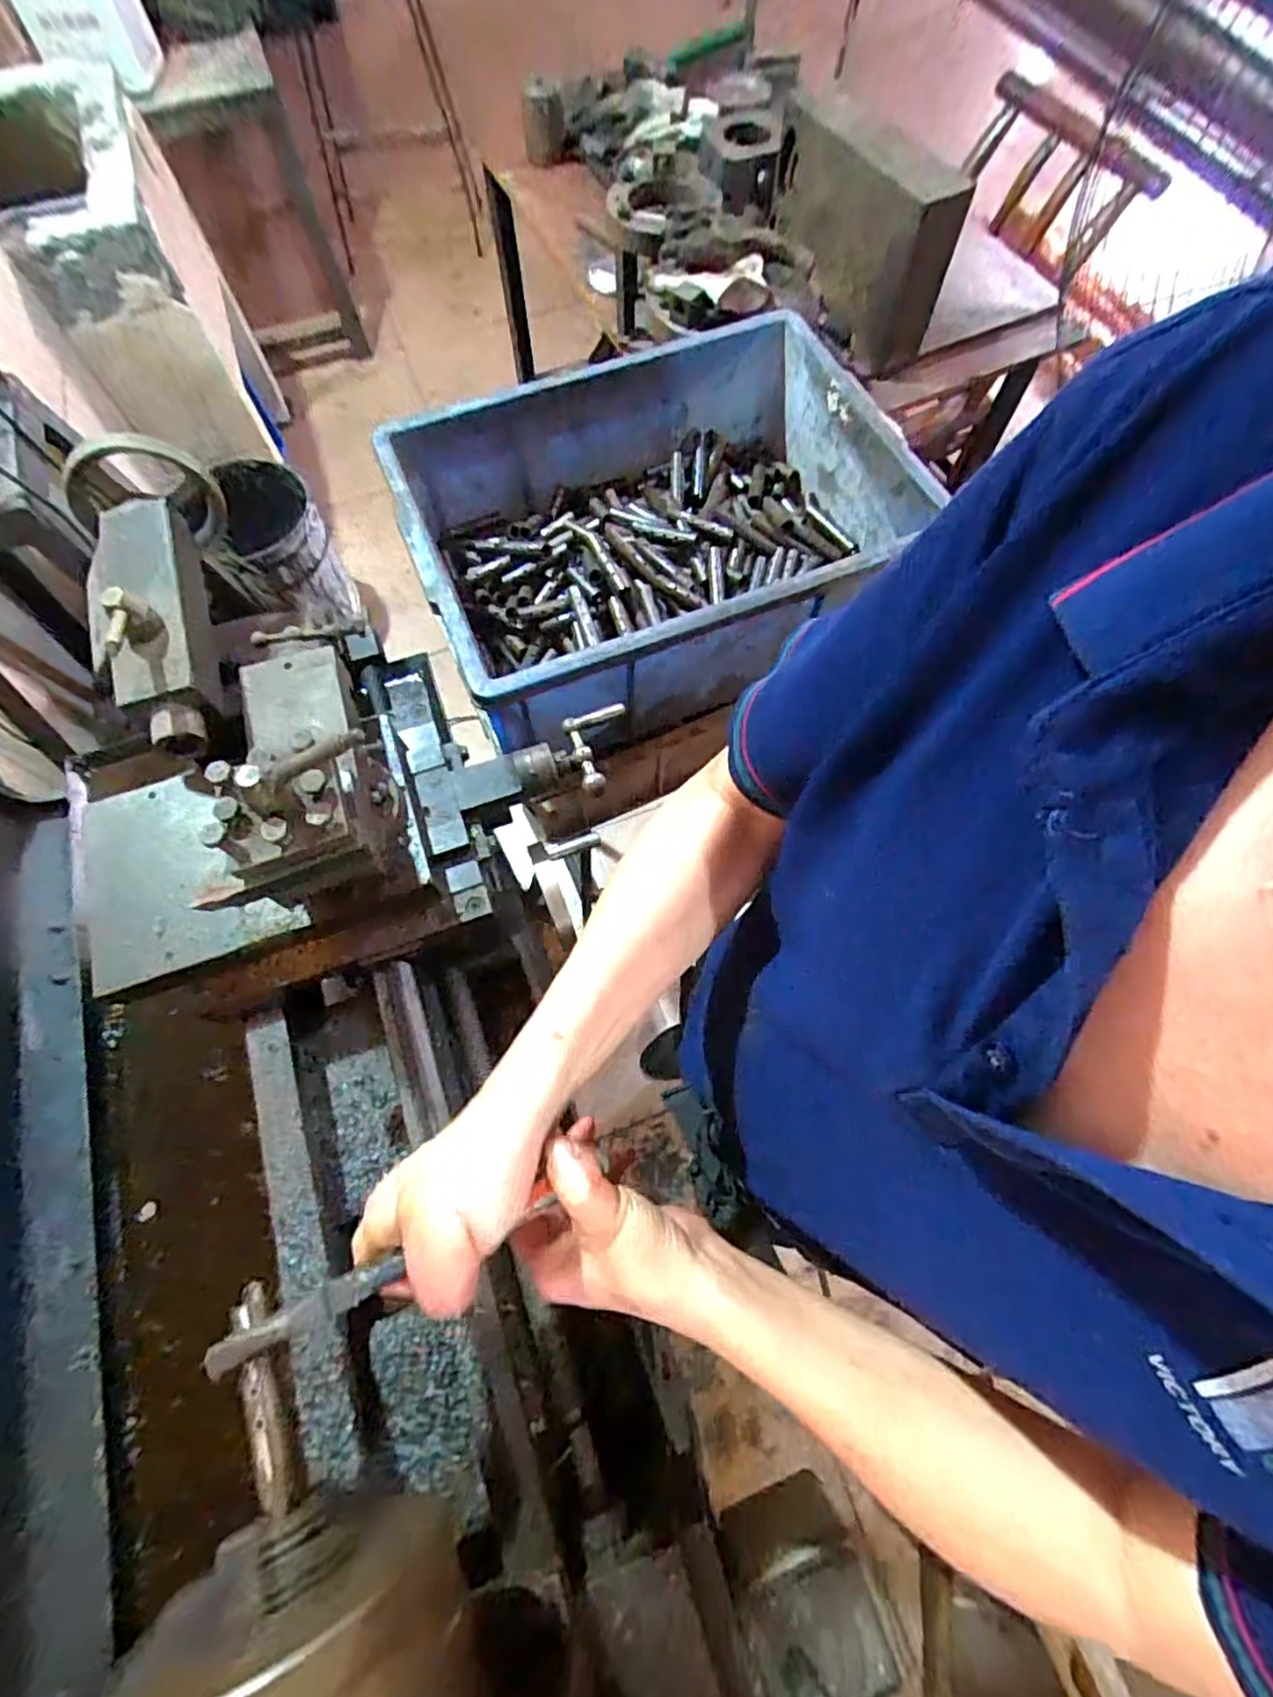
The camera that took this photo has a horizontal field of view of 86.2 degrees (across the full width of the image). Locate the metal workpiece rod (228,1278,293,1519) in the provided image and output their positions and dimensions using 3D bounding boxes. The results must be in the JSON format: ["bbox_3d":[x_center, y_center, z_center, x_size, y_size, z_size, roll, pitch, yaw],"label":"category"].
[{"bbox_3d":[-0.164,0.238,0.298,0.015,0.009,0.085,-17,69,-6],"label":"metal workpiece rod"}]

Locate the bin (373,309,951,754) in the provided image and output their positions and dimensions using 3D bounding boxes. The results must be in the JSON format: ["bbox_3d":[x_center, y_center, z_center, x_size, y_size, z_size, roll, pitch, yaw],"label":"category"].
[{"bbox_3d":[0.020,-0.338,0.732,0.481,0.165,0.377,-21,69,-8],"label":"bin"}]

